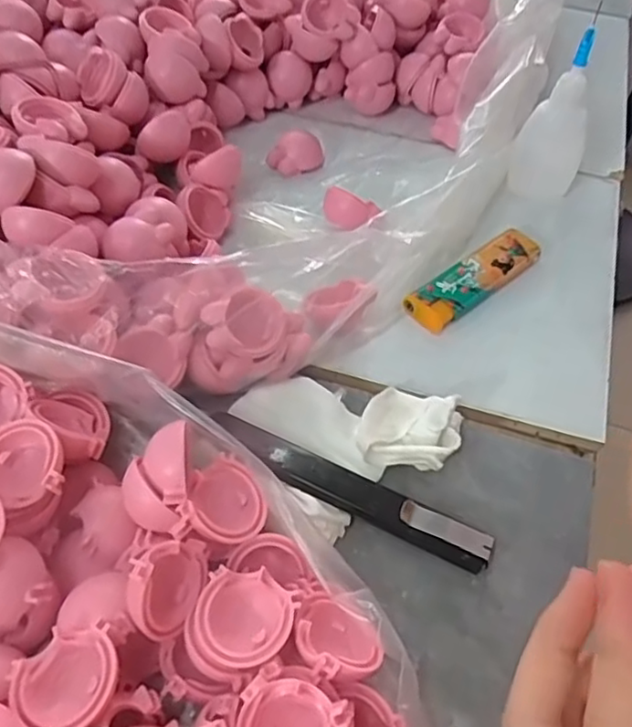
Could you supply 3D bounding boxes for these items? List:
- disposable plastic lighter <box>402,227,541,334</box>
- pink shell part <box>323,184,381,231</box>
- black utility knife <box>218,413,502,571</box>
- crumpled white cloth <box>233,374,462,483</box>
[{"bbox_3d":[0.080,-0.043,0.315,0.078,0.009,0.024,-34,61,-25],"label":"disposable plastic lighter"},{"bbox_3d":[0.017,-0.079,0.325,0.029,0.017,0.012,19,54,12],"label":"pink shell part"},{"bbox_3d":[0.012,0.049,0.248,0.115,0.011,0.015,25,55,16],"label":"black utility knife"},{"bbox_3d":[0.013,0.022,0.261,0.091,0.022,0.037,12,53,7],"label":"crumpled white cloth"}]

